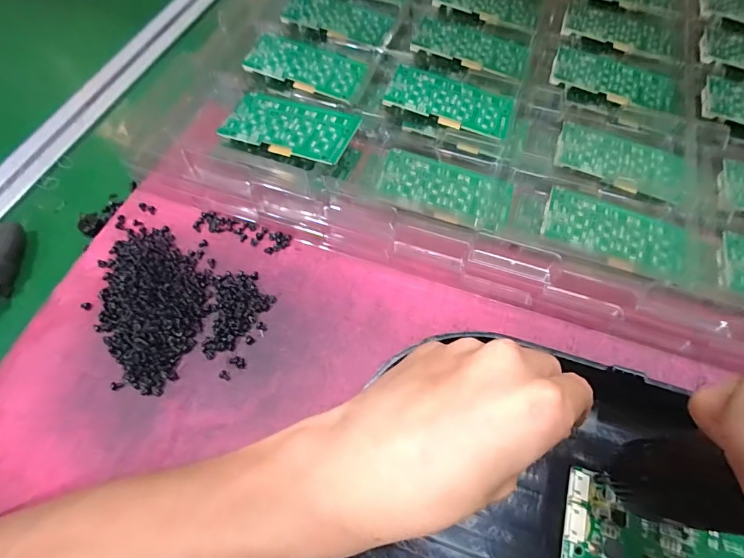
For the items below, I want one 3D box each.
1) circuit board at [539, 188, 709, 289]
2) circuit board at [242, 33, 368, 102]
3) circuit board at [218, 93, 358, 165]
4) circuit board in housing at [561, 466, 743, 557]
[{"bbox_3d":[0.167,-0.031,0.279,0.099,0.011,0.048,21,62,8],"label":"circuit board"},{"bbox_3d":[-0.052,-0.171,0.339,0.090,0.004,0.048,20,64,3],"label":"circuit board"},{"bbox_3d":[-0.058,-0.107,0.301,0.091,0.008,0.048,19,66,9],"label":"circuit board"},{"bbox_3d":[0.145,0.133,0.209,0.093,0.008,0.046,17,66,8],"label":"circuit board in housing"}]

